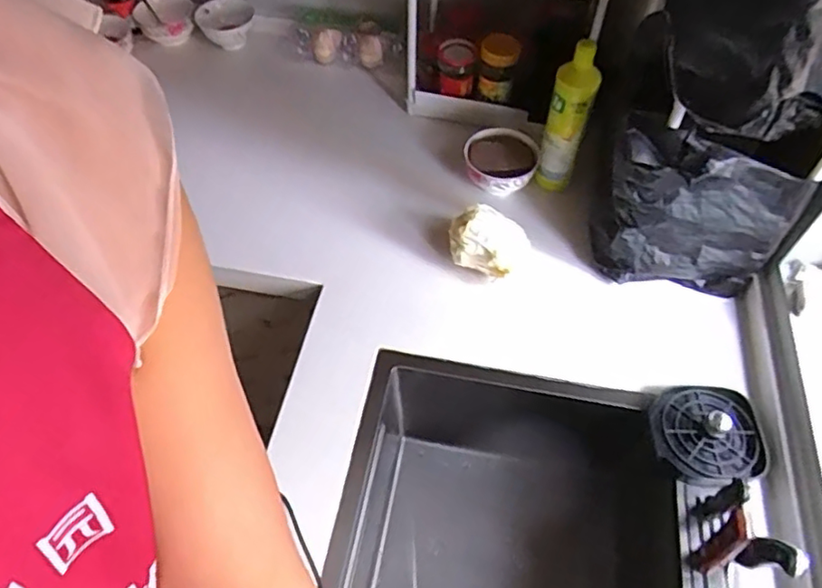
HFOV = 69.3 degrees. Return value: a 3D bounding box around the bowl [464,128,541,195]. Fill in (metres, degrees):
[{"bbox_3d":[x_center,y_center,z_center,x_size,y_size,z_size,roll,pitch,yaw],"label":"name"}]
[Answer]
[{"bbox_3d":[0.139,-0.210,0.952,0.116,0.062,0.114,2,51,-2],"label":"bowl"}]

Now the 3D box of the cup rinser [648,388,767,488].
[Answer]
[{"bbox_3d":[0.356,0.163,0.703,0.128,0.043,0.117,2,51,-2],"label":"cup rinser"}]

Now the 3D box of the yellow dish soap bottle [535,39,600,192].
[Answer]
[{"bbox_3d":[0.223,-0.245,0.870,0.054,0.215,0.064,11,52,6],"label":"yellow dish soap bottle"}]

